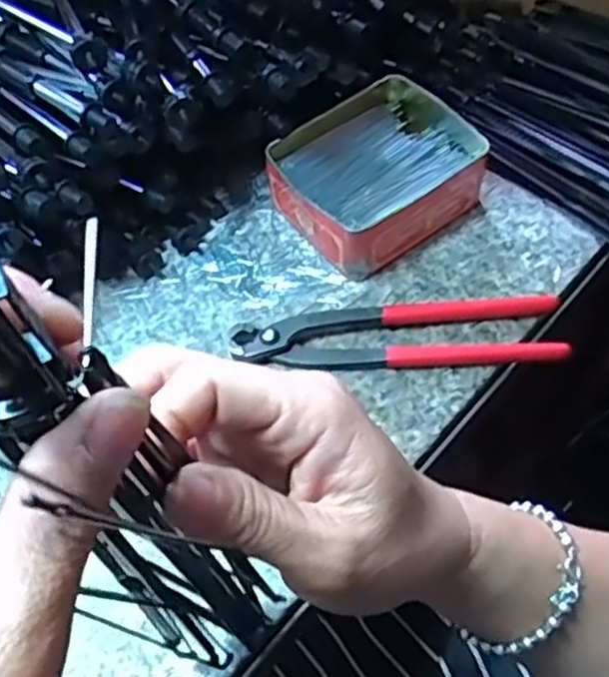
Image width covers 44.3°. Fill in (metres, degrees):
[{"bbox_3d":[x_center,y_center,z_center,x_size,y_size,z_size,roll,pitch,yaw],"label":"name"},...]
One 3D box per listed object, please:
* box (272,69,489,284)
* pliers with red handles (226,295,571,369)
[{"bbox_3d":[0.048,-0.111,0.498,0.131,0.044,0.104,-33,62,-18],"label":"box"},{"bbox_3d":[0.055,-0.004,0.448,0.191,0.012,0.045,-2,57,1],"label":"pliers with red handles"}]

